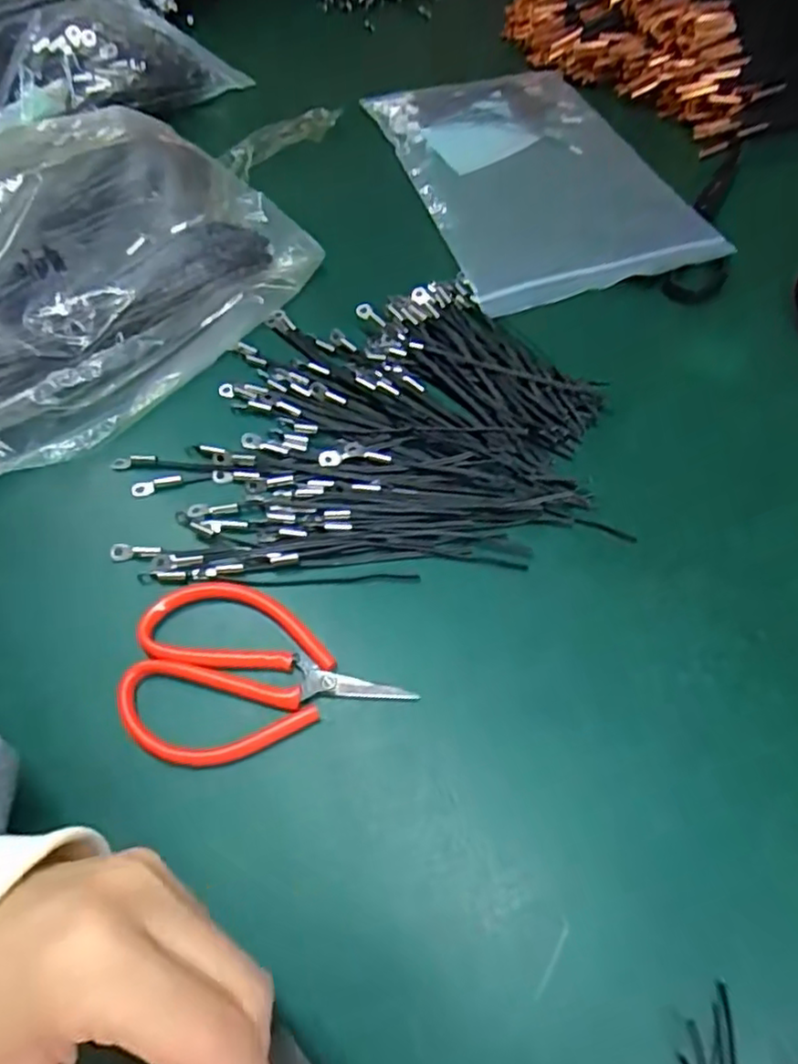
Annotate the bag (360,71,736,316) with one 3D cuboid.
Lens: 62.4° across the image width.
[{"bbox_3d":[0.084,-0.234,0.430,0.146,0.014,0.222,-18,62,-9],"label":"bag"}]

